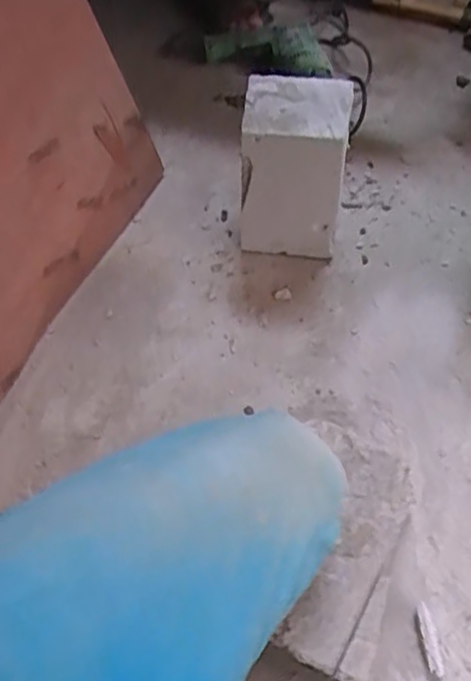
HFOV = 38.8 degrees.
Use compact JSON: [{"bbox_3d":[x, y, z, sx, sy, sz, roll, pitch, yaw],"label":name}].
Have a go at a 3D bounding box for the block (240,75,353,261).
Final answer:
[{"bbox_3d":[0.075,-0.215,0.851,0.123,0.205,0.115,8,59,6],"label":"block"}]

